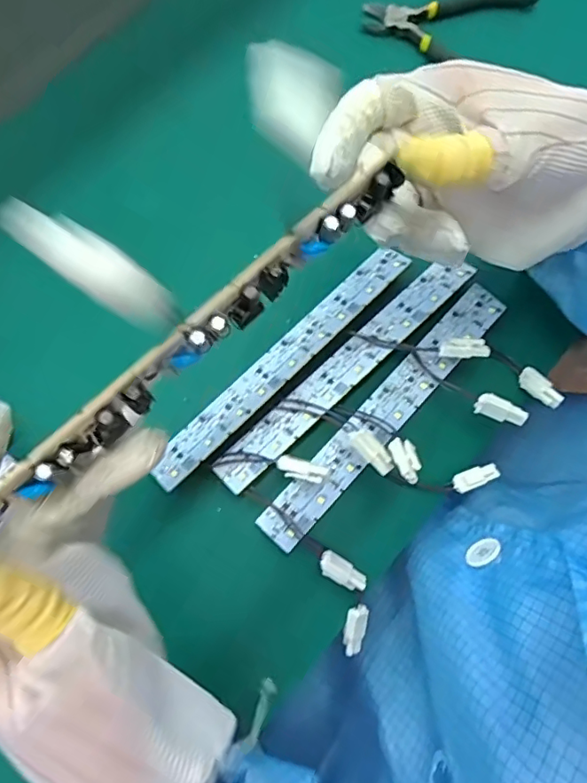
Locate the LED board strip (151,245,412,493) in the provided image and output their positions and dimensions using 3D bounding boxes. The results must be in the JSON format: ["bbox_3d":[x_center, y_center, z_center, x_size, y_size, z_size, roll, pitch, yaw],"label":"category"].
[{"bbox_3d":[-0.006,-0.019,0.308,0.187,0.005,0.024,-43,81,-12],"label":"LED board strip"}]

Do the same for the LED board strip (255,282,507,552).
[{"bbox_3d":[0.053,0.010,0.307,0.024,0.006,0.189,42,78,9],"label":"LED board strip"}]

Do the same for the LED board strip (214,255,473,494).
[{"bbox_3d":[0.030,-0.015,0.311,0.186,0.004,0.026,-42,60,-11],"label":"LED board strip"}]

